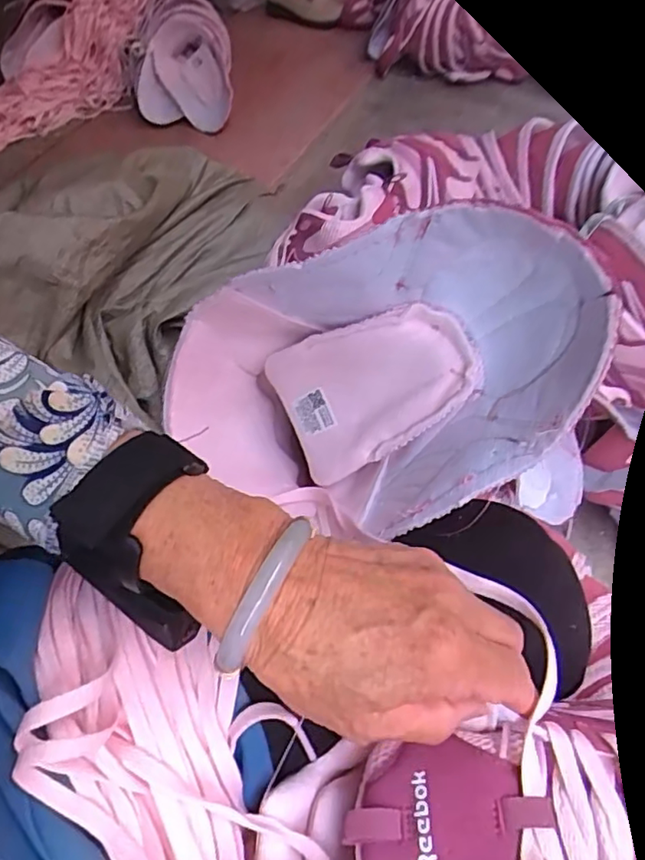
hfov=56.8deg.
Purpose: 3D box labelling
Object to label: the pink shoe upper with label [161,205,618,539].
[{"bbox_3d":[0.026,-0.027,0.311,0.245,0.141,0.080,-11,16,42],"label":"pink shoe upper with label"}]

